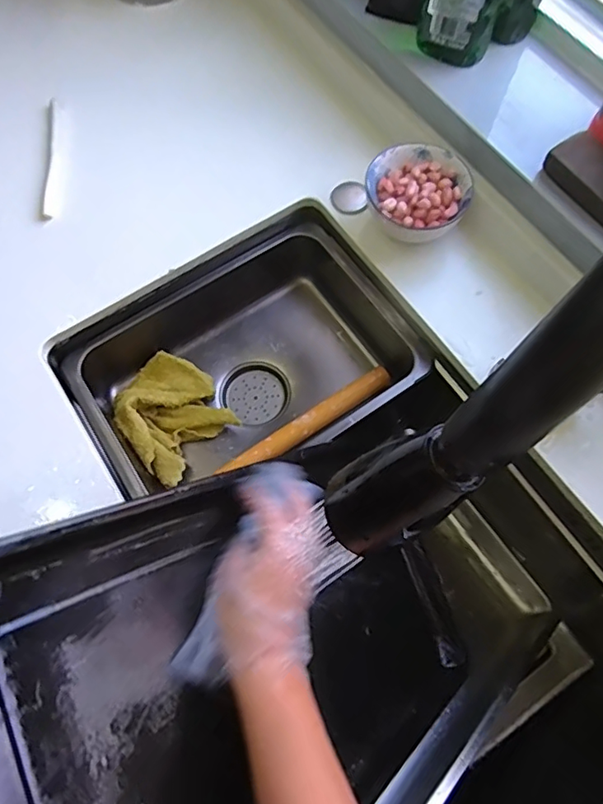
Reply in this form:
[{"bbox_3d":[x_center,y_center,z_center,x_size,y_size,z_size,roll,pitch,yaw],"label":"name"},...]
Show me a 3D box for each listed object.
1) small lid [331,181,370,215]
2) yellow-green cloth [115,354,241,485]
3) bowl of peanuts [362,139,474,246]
[{"bbox_3d":[0.056,-0.235,0.628,0.042,0.011,0.038,1,69,1],"label":"small lid"},{"bbox_3d":[-0.153,0.010,0.638,0.115,0.044,0.138,-36,73,-12],"label":"yellow-green cloth"},{"bbox_3d":[0.127,-0.221,0.596,0.094,0.057,0.105,-34,72,-11],"label":"bowl of peanuts"}]

